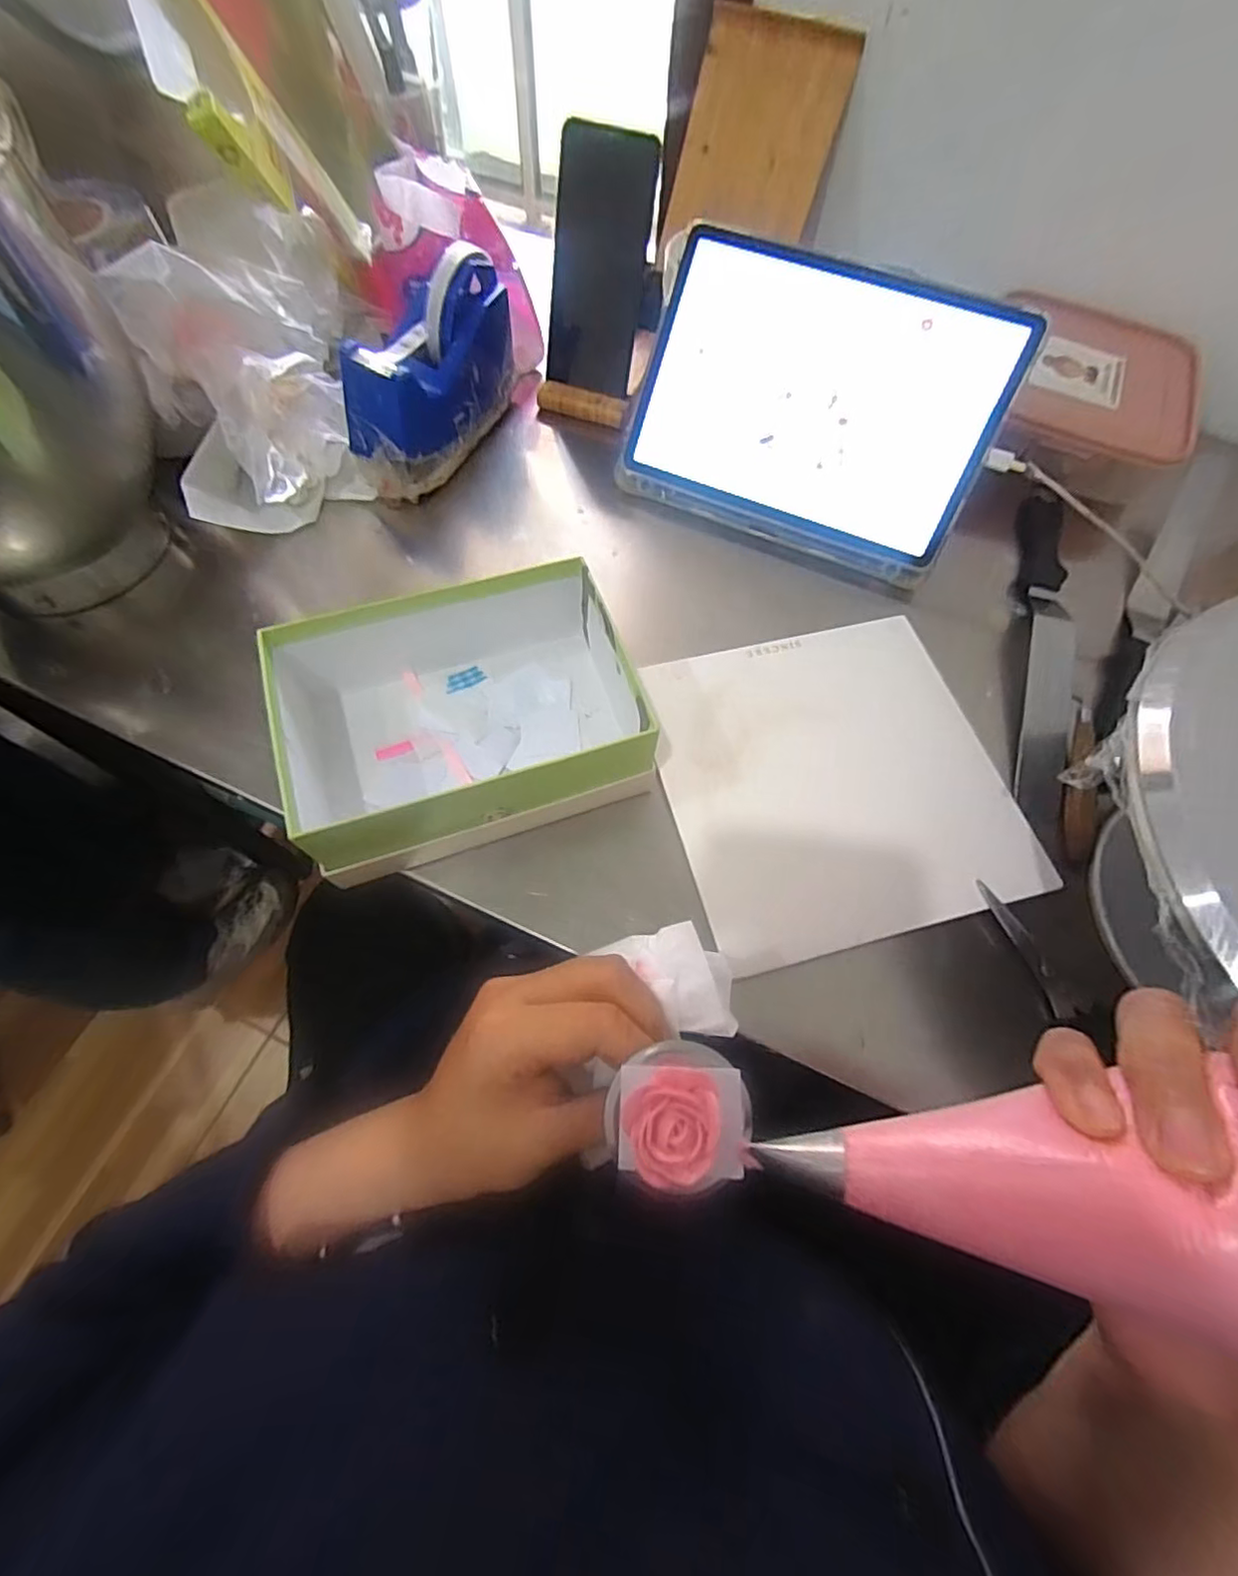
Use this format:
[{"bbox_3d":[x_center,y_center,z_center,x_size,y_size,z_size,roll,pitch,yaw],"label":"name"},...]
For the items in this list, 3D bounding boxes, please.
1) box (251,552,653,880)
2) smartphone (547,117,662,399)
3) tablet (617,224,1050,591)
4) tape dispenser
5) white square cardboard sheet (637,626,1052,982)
[{"bbox_3d":[-0.097,-0.050,0.362,0.196,0.065,0.152,-18,67,-10],"label":"box"},{"bbox_3d":[-0.016,-0.407,0.480,0.071,0.155,0.010,10,45,-2],"label":"smartphone"},{"bbox_3d":[0.142,-0.276,0.451,0.253,0.178,0.011,24,25,8],"label":"tablet"},{"bbox_3d":[-0.144,-0.317,0.460,0.065,0.103,0.166,23,67,8],"label":"tape dispenser"},{"bbox_3d":[0.137,-0.010,0.394,0.211,0.011,0.211,-14,69,-6],"label":"white square cardboard sheet"}]

